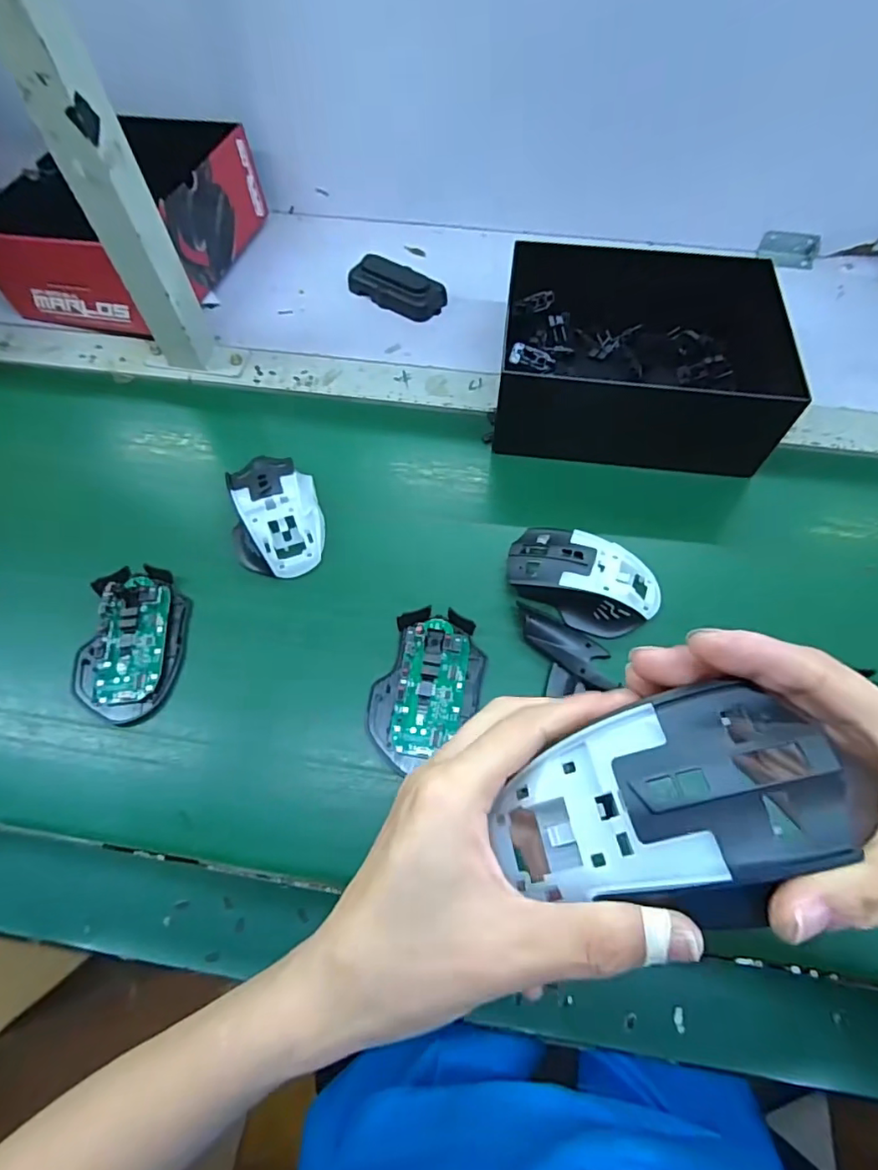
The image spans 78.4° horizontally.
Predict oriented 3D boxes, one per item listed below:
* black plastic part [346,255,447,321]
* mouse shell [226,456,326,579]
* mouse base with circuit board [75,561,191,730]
[{"bbox_3d":[-0.045,-0.317,0.572,0.101,0.025,0.046,30,67,17],"label":"black plastic part"},{"bbox_3d":[-0.129,-0.060,0.431,0.066,0.034,0.104,-11,62,-4],"label":"mouse shell"},{"bbox_3d":[-0.221,0.040,0.390,0.071,0.022,0.111,5,62,5],"label":"mouse base with circuit board"}]

